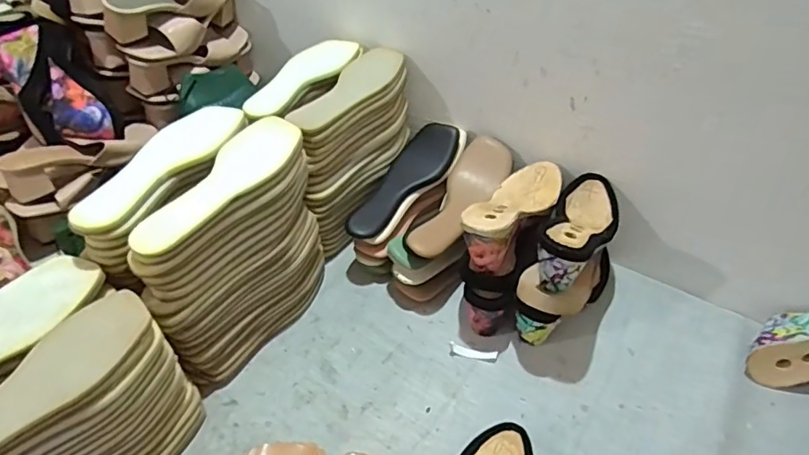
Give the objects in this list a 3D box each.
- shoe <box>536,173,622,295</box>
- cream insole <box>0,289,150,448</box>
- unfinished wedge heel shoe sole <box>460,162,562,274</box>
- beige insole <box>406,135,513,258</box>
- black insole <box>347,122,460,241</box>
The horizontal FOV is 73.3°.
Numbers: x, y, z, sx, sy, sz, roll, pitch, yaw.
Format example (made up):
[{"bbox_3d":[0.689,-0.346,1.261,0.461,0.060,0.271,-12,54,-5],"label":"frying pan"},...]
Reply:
[{"bbox_3d":[0.225,-0.015,0.674,0.075,0.073,0.217,17,45,17],"label":"shoe"},{"bbox_3d":[-0.328,0.142,0.470,0.083,0.015,0.234,20,44,19],"label":"cream insole"},{"bbox_3d":[0.146,-0.022,0.719,0.079,0.112,0.227,19,46,20],"label":"unfinished wedge heel shoe sole"},{"bbox_3d":[0.084,-0.045,0.764,0.077,0.049,0.224,19,46,20],"label":"beige insole"},{"bbox_3d":[-0.004,-0.070,0.813,0.078,0.032,0.224,29,68,28],"label":"black insole"}]

